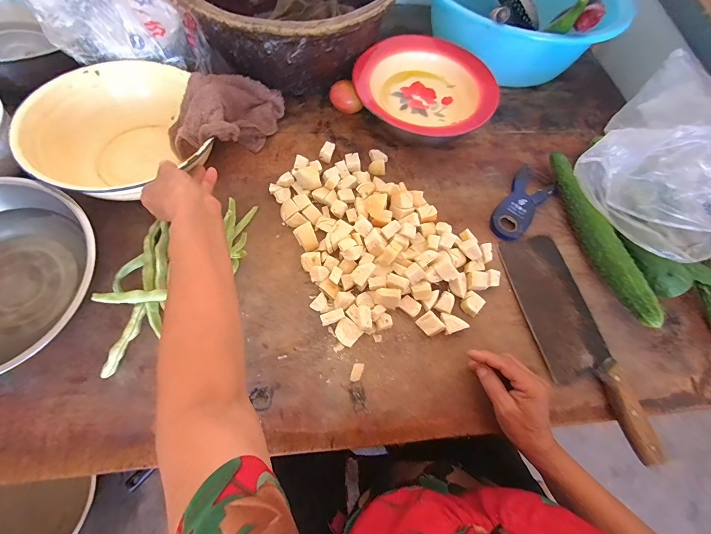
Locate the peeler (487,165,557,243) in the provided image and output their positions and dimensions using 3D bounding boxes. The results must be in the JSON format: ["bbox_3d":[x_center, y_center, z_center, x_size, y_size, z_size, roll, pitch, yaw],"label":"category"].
[{"bbox_3d":[0.268,-0.104,0.535,0.064,0.015,0.143,40,72,14],"label":"peeler"}]

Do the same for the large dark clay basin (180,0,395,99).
[{"bbox_3d":[-0.096,-0.450,0.575,0.337,0.137,0.319,-11,68,-6],"label":"large dark clay basin"}]

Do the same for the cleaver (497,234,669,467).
[{"bbox_3d":[0.307,0.101,0.464,0.094,0.019,0.315,-13,68,-7],"label":"cleaver"}]

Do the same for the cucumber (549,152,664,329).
[{"bbox_3d":[0.364,-0.052,0.496,0.037,0.056,0.290,-14,68,-8],"label":"cucumber"}]

